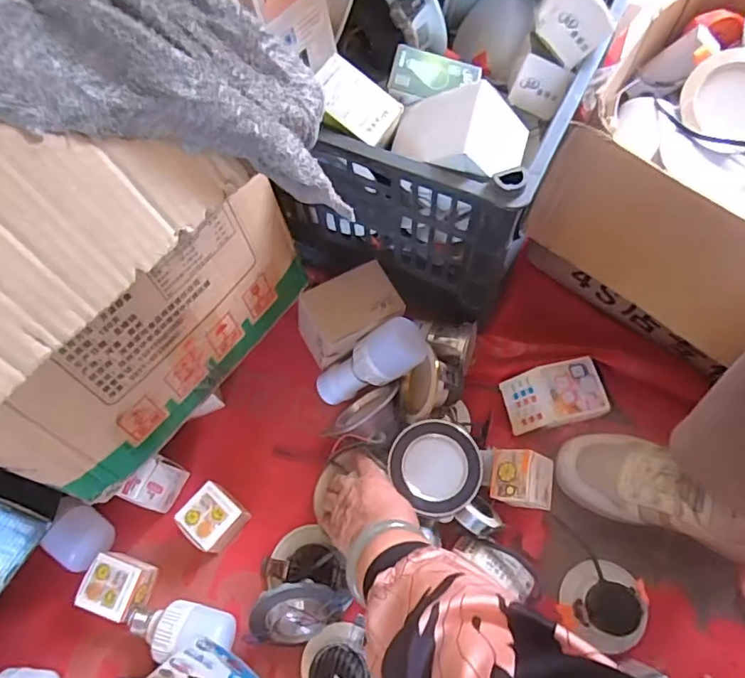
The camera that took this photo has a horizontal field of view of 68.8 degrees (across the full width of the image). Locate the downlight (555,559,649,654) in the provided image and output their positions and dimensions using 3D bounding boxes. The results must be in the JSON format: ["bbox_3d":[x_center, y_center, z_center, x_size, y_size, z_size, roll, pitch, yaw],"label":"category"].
[{"bbox_3d":[0.242,0.274,0.560,0.083,0.042,0.084,-1,69,2],"label":"downlight"}]

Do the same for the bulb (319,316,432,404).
[{"bbox_3d":[-0.006,0.032,0.623,0.140,0.054,0.059,-33,66,31],"label":"bulb"}]

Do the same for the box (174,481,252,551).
[{"bbox_3d":[-0.175,0.198,0.606,0.060,0.046,0.057,36,74,14],"label":"box"}]

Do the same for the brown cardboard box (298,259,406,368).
[{"bbox_3d":[-0.028,-0.030,0.630,0.115,0.058,0.075,-28,71,-9],"label":"brown cardboard box"}]

